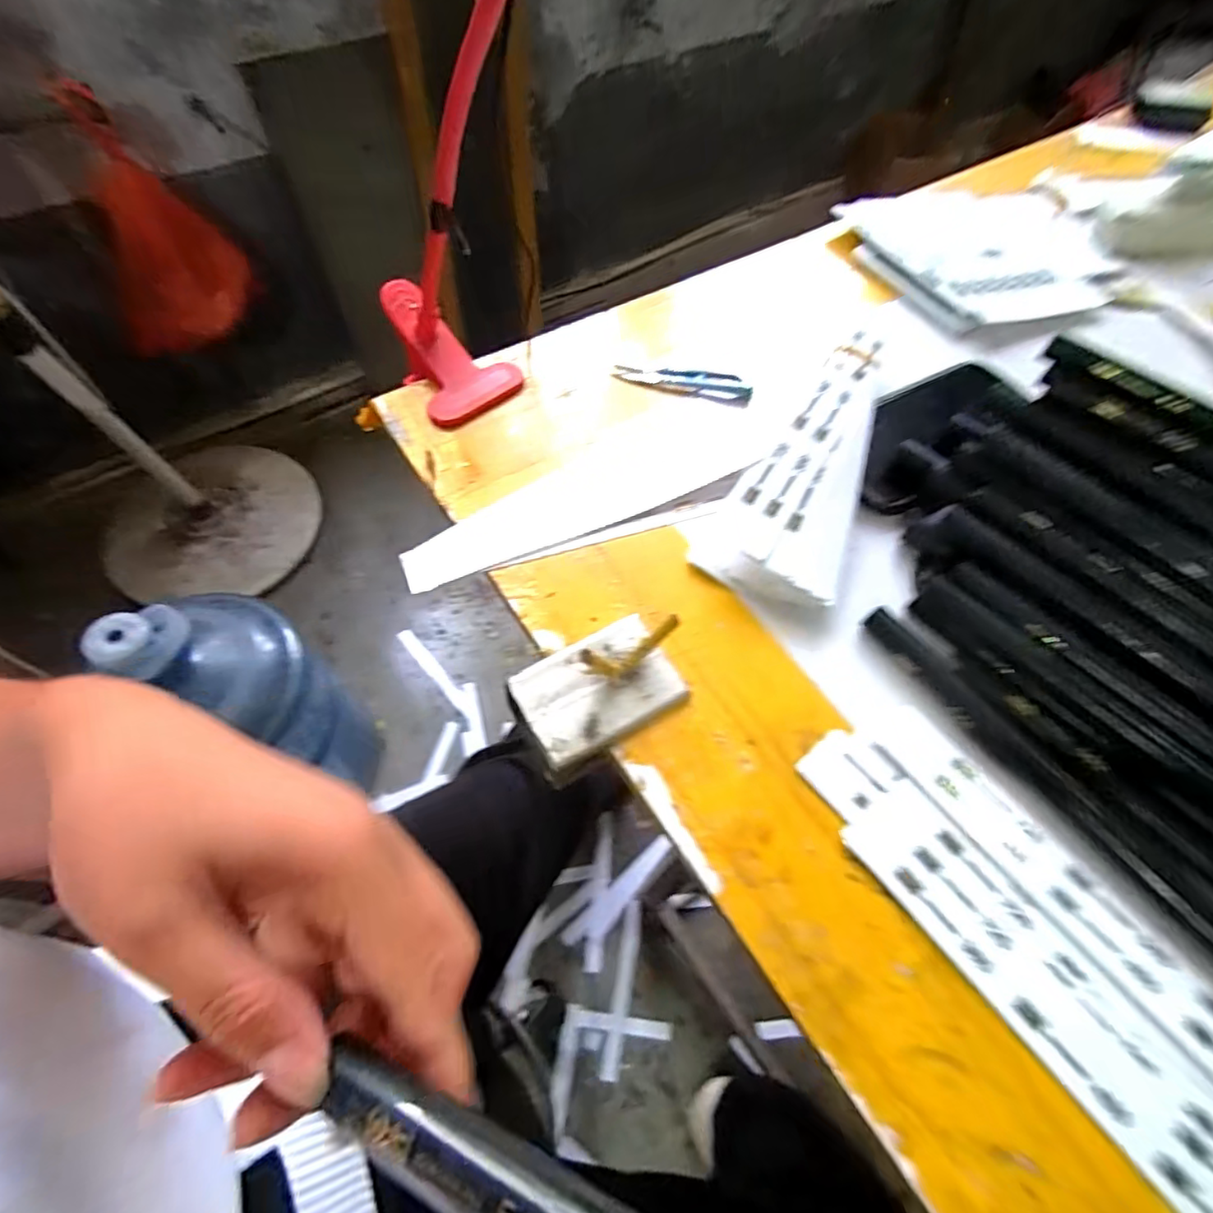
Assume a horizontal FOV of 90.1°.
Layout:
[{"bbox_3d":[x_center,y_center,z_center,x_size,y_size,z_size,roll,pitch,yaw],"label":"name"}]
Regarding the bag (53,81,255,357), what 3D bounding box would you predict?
[{"bbox_3d":[-0.788,-0.630,1.053,0.254,0.382,0.113,-36,67,-20],"label":"bag"}]

